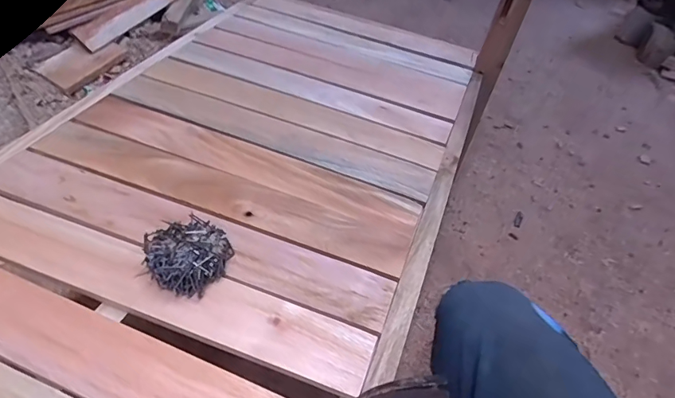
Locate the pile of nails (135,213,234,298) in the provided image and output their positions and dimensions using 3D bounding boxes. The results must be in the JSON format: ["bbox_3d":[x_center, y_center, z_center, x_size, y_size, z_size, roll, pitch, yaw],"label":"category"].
[{"bbox_3d":[-0.164,0.060,0.485,0.084,0.035,0.080,6,44,-6],"label":"pile of nails"}]

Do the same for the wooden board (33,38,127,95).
[{"bbox_3d":[-0.771,-0.421,1.339,0.117,0.027,0.249,39,50,-13],"label":"wooden board"}]

